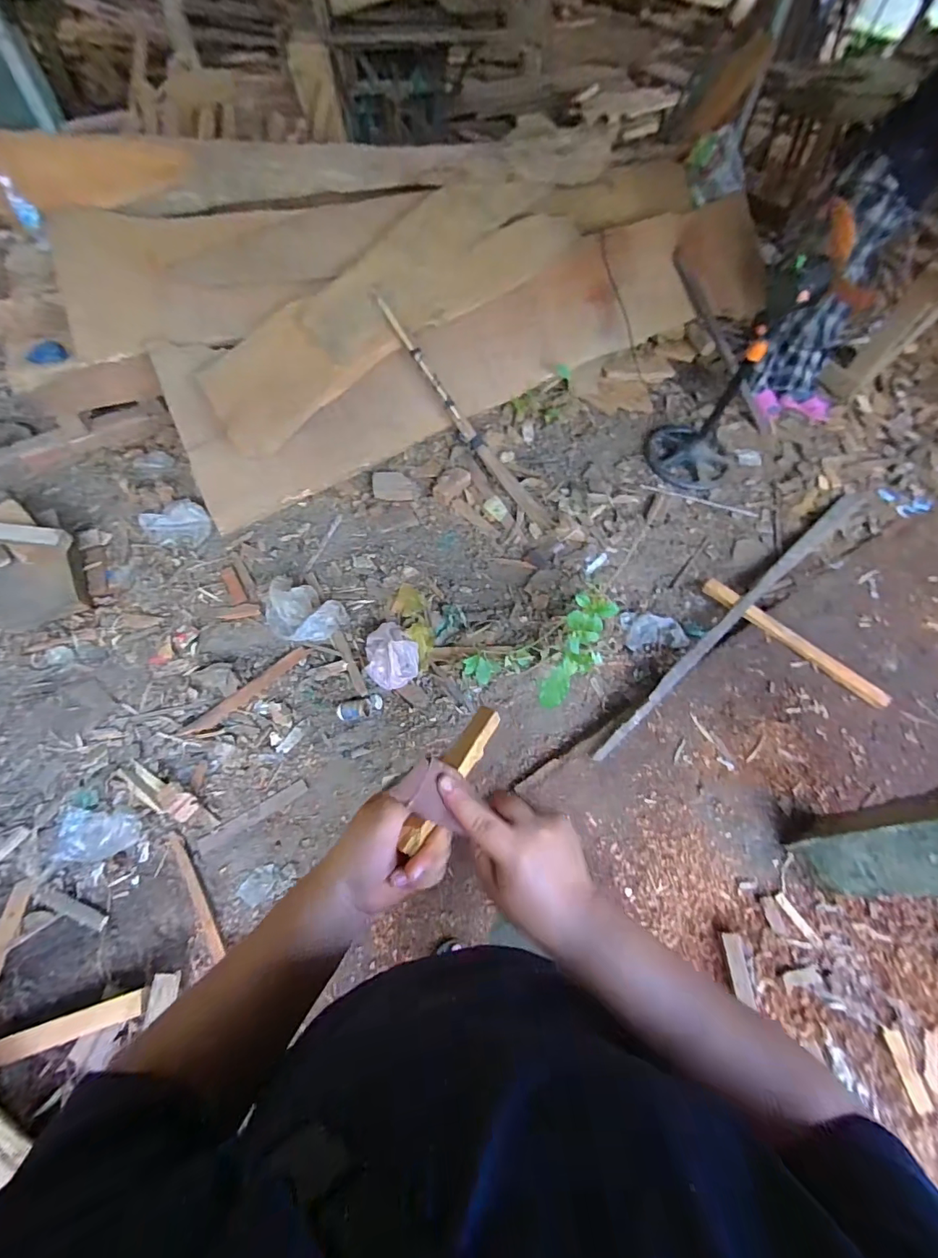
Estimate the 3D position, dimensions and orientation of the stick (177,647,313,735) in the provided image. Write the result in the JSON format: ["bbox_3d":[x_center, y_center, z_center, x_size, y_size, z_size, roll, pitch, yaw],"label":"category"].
[{"bbox_3d":[-0.744,0.209,1.632,0.069,0.020,0.458,40,66,18],"label":"stick"}]

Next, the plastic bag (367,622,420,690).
[{"bbox_3d":[-0.265,0.085,1.645,0.178,0.092,0.233,-7,61,-7],"label":"plastic bag"}]

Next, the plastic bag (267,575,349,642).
[{"bbox_3d":[-0.592,-0.056,1.714,0.291,0.095,0.208,17,61,7],"label":"plastic bag"}]

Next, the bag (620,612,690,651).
[{"bbox_3d":[0.668,0.011,1.719,0.226,0.055,0.133,-5,61,-5],"label":"bag"}]

